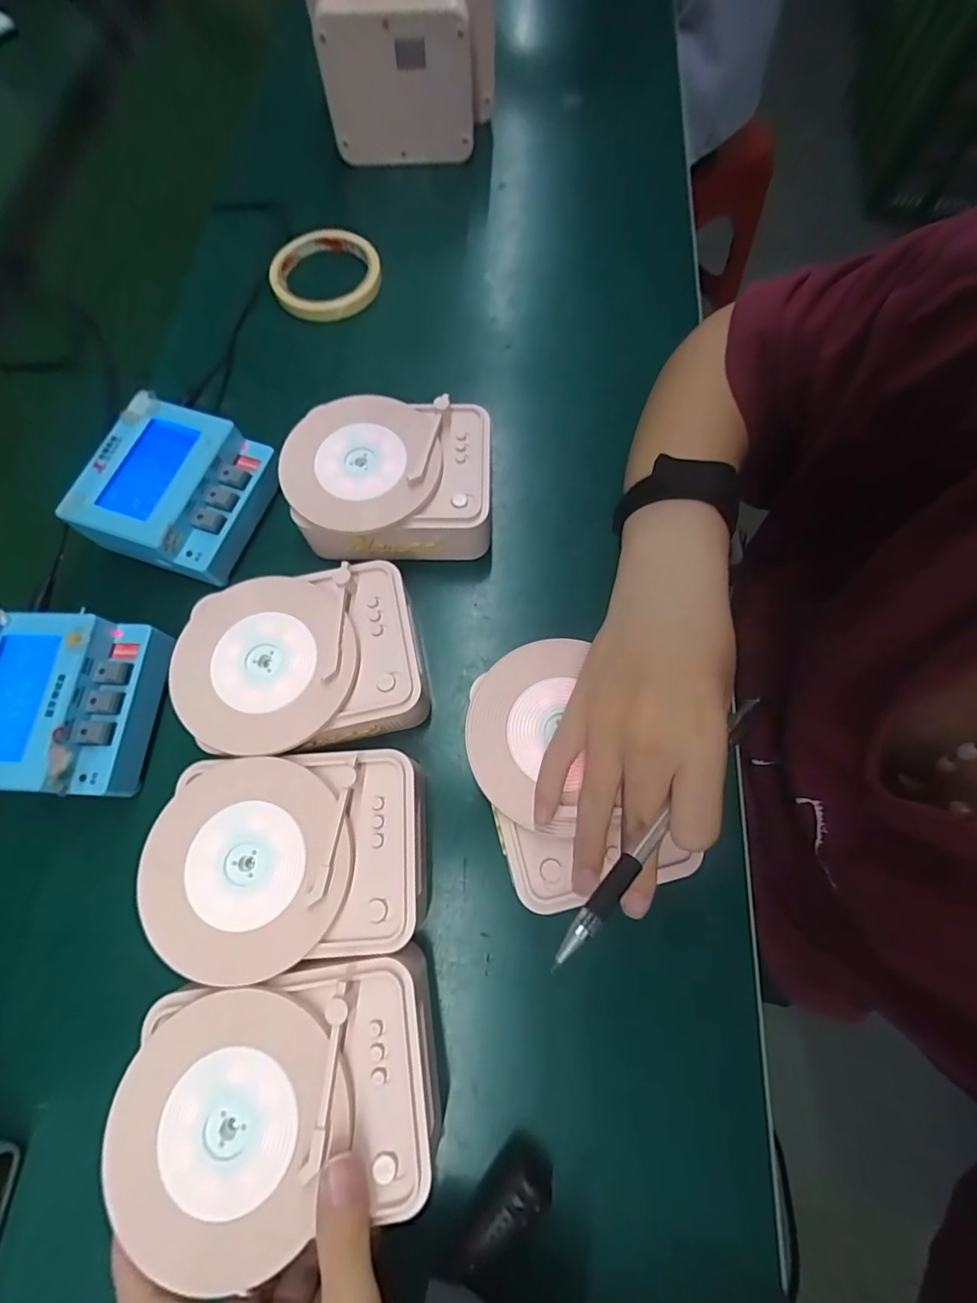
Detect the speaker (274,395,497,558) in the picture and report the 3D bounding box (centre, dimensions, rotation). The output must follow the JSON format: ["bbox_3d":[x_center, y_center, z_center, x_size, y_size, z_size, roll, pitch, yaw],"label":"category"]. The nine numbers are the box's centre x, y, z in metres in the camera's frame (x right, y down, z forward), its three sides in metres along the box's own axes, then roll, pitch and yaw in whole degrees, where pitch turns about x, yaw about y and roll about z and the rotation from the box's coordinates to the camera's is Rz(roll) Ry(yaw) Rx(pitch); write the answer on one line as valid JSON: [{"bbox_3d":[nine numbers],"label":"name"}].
[{"bbox_3d":[-0.062,-0.115,0.341,0.125,0.056,0.096,0,72,2],"label":"speaker"}]

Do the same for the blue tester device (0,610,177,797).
[{"bbox_3d":[-0.253,0.029,0.296,0.099,0.039,0.100,4,72,3],"label":"blue tester device"}]

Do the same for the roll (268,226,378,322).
[{"bbox_3d":[-0.141,-0.326,0.438,0.091,0.019,0.091,-1,72,2],"label":"roll"}]

